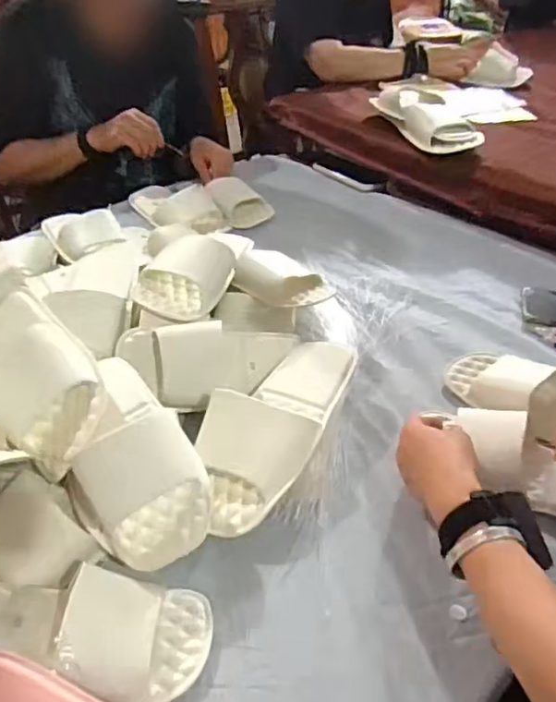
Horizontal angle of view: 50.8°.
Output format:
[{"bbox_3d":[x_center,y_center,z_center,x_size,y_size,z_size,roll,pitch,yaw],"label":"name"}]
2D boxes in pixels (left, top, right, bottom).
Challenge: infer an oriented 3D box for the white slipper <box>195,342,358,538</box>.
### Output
[{"bbox_3d":[-0.004,0.081,0.631,0.108,0.069,0.248,21,43,24],"label":"white slipper"}]

